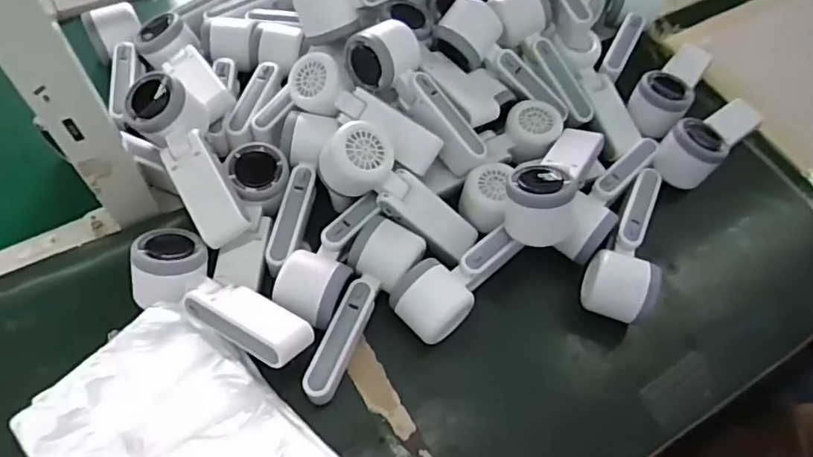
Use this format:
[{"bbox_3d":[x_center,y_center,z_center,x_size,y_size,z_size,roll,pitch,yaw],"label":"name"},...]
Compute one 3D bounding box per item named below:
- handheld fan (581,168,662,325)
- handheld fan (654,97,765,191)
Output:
[{"bbox_3d":[0.220,0.012,0.541,0.060,0.053,0.167,27,61,11],"label":"handheld fan"},{"bbox_3d":[0.335,-0.104,0.611,0.156,0.054,0.057,-33,67,-21],"label":"handheld fan"}]

